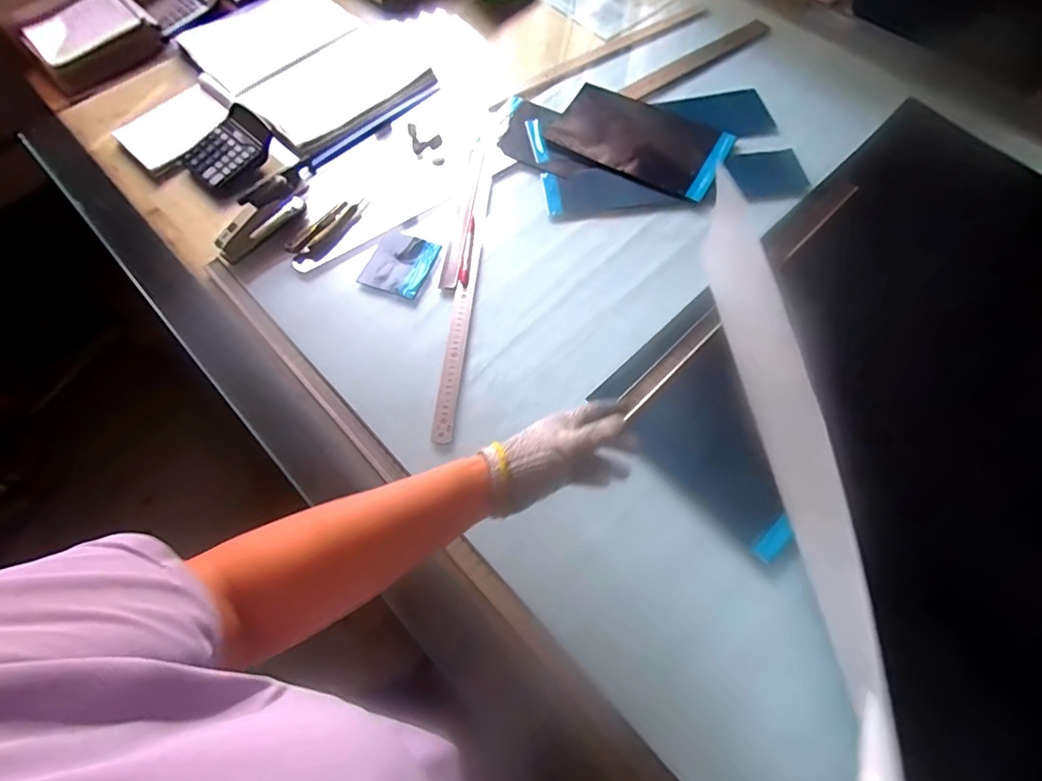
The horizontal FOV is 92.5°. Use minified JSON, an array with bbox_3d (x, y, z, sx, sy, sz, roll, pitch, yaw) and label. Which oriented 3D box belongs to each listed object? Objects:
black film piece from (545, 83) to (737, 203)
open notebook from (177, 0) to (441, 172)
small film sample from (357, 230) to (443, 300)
[{"bbox_3d":[0.213,-0.451,0.894,0.299,0.007,0.181,29,69,15],"label":"black film piece"},{"bbox_3d":[-0.414,-0.662,0.991,0.337,0.061,0.532,-42,70,-16],"label":"open notebook"},{"bbox_3d":[-0.188,-0.199,0.777,0.105,0.004,0.106,22,67,12],"label":"small film sample"}]

